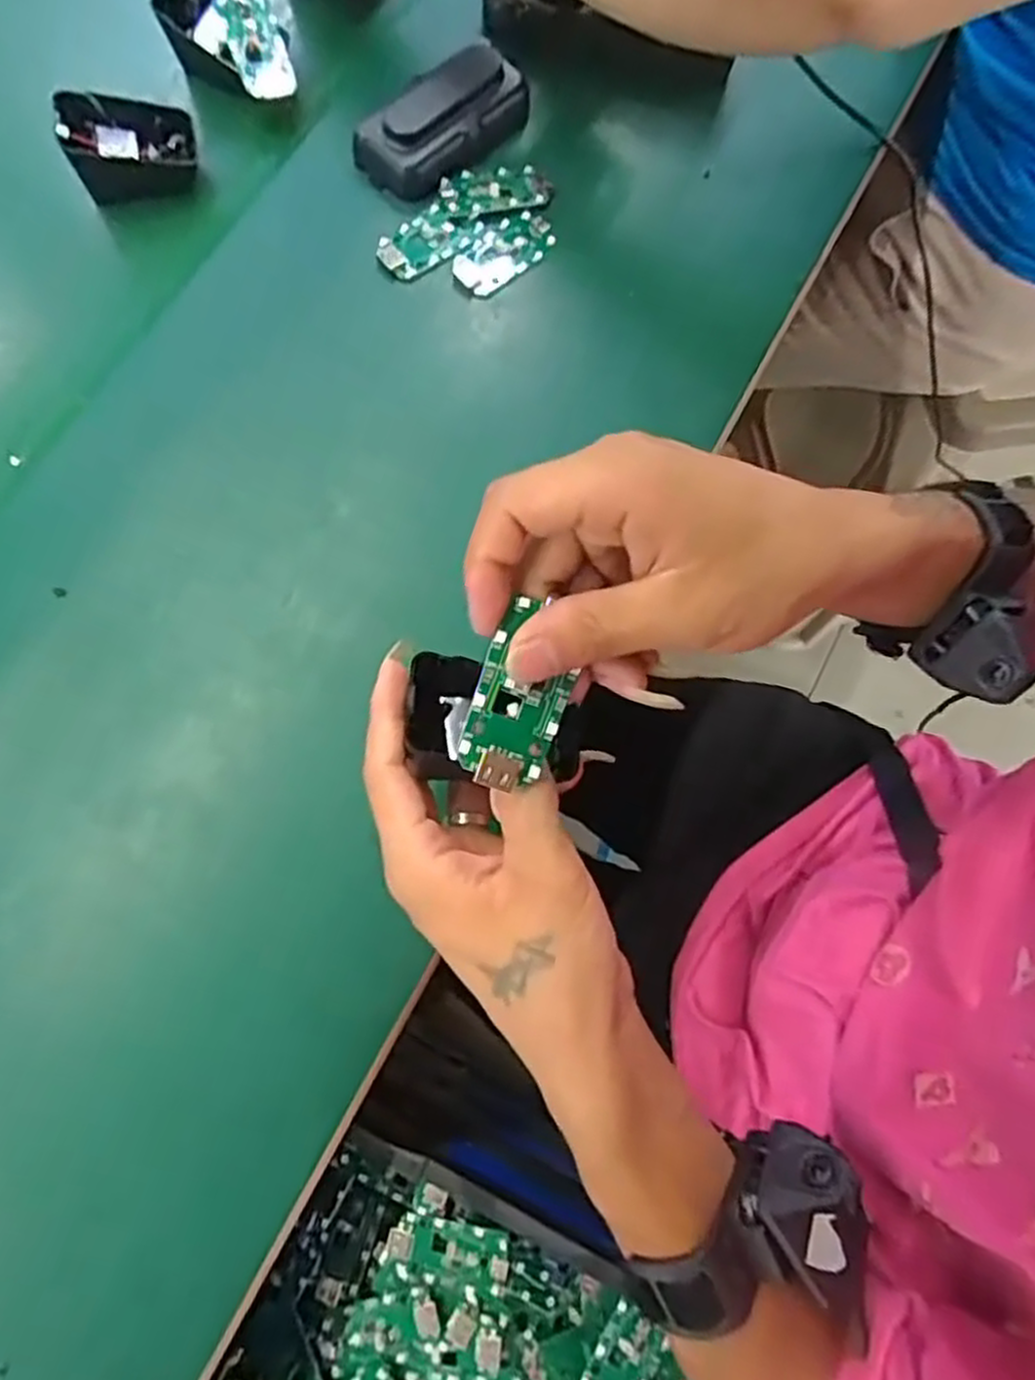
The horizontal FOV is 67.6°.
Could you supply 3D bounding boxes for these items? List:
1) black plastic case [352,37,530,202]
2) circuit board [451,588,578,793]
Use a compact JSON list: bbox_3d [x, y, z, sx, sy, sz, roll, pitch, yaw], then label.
[{"bbox_3d":[-0.039,-0.326,0.441,0.047,0.026,0.105,44,78,9],"label":"black plastic case"},{"bbox_3d":[0.002,0.002,0.254,0.031,0.006,0.059,20,86,-13],"label":"circuit board"}]

